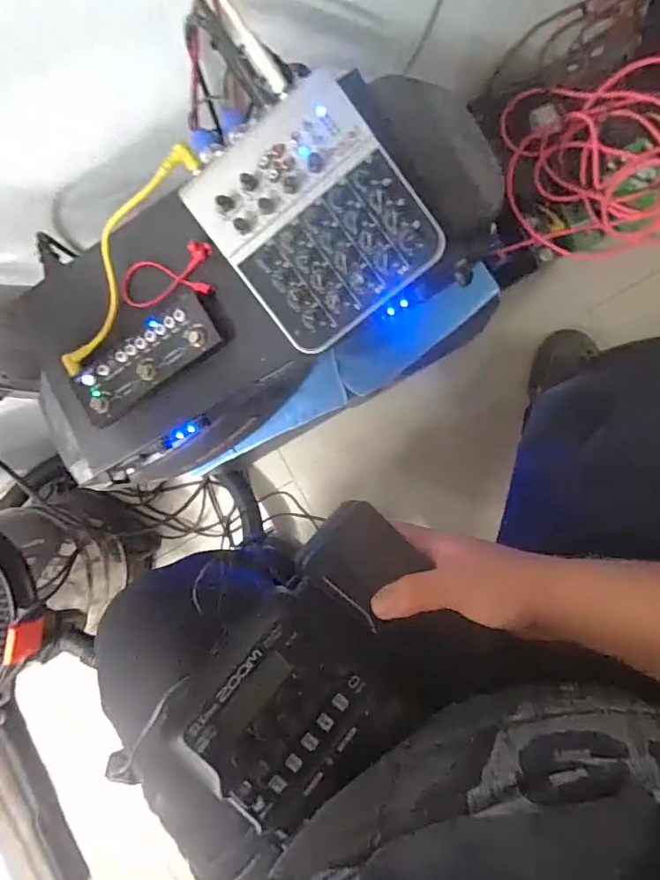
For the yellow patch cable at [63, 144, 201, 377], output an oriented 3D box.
[{"bbox_3d":[-0.205,-0.172,0.488,0.053,0.037,0.248,39,113,8],"label":"yellow patch cable"}]

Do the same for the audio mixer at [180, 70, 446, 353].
[{"bbox_3d":[-0.013,-0.199,0.443,0.167,0.044,0.192,-35,84,8],"label":"audio mixer"}]

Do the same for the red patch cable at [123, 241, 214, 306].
[{"bbox_3d":[-0.165,-0.164,0.510,0.101,0.020,0.050,-9,88,10],"label":"red patch cable"}]

